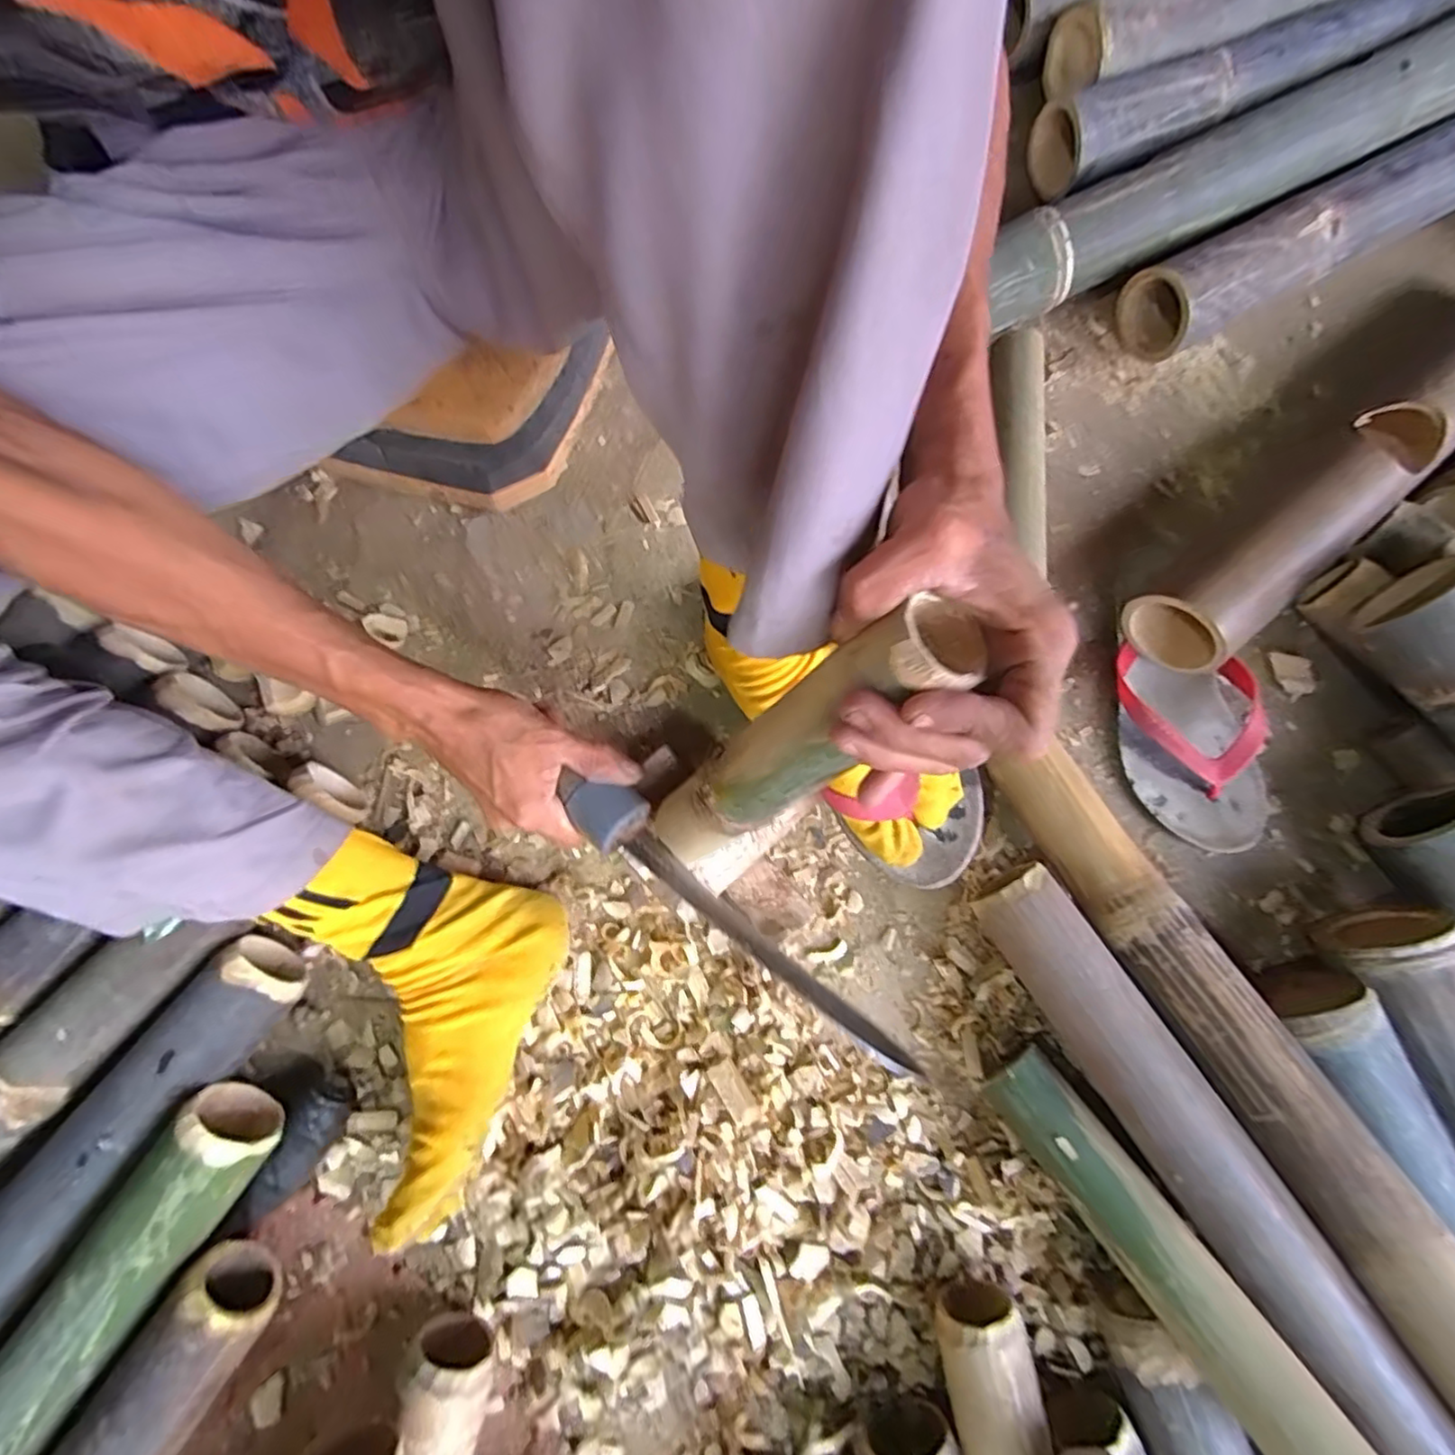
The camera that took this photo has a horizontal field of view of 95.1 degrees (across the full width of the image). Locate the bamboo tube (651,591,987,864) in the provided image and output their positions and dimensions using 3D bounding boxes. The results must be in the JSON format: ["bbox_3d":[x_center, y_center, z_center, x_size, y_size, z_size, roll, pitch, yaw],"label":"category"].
[{"bbox_3d":[0.019,0.016,0.328,0.040,0.248,0.046,-23,77,-38],"label":"bamboo tube"}]

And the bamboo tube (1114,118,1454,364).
[{"bbox_3d":[0.625,-0.488,0.589,0.615,0.075,0.076,-28,80,-5],"label":"bamboo tube"}]

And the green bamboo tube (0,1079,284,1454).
[{"bbox_3d":[-0.500,0.519,0.380,0.057,0.063,0.668,34,81,7],"label":"green bamboo tube"}]

